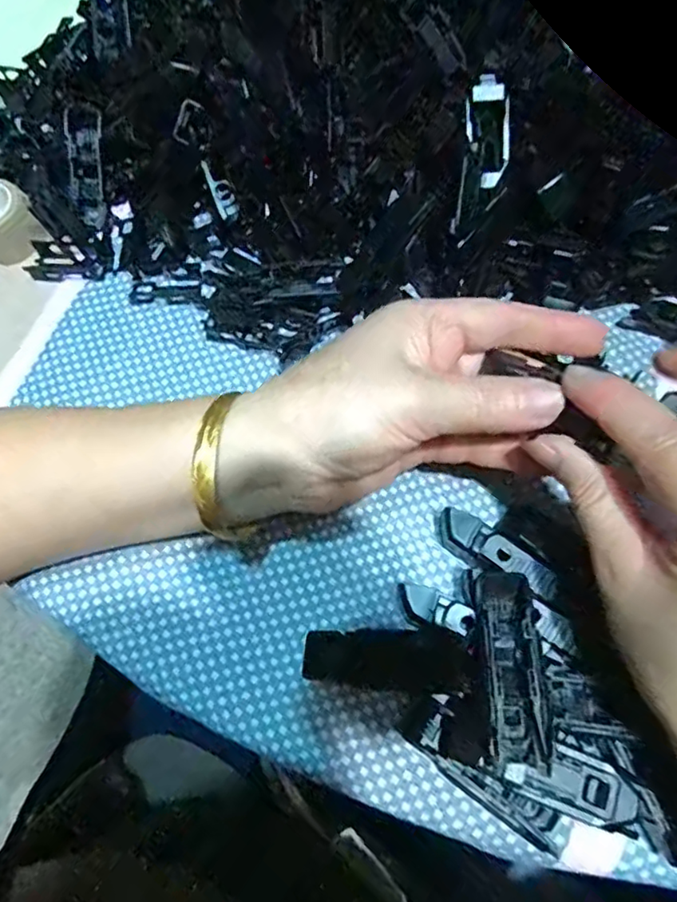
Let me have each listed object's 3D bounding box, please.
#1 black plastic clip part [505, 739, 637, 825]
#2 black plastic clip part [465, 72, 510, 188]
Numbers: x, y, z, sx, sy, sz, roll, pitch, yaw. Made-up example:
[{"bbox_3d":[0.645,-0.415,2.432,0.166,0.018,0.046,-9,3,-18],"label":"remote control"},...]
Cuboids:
[{"bbox_3d":[0.081,0.114,0.200,0.044,0.005,0.020,17,70,8],"label":"black plastic clip part"},{"bbox_3d":[0.071,-0.151,0.275,0.020,0.004,0.048,-6,100,0],"label":"black plastic clip part"}]

